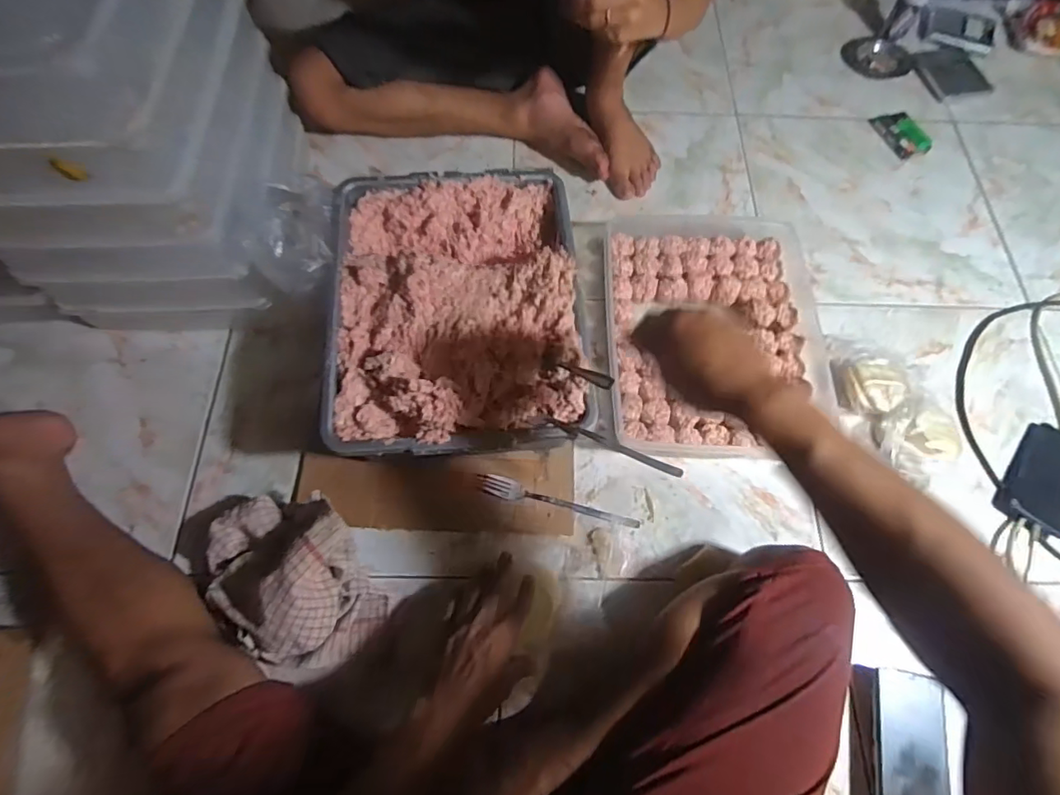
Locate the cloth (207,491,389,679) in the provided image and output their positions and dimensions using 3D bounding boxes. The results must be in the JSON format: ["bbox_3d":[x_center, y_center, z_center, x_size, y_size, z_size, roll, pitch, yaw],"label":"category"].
[{"bbox_3d":[-0.268,0.190,0.586,0.161,0.104,0.214,-36,73,-15],"label":"cloth"}]

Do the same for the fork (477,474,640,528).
[{"bbox_3d":[0.034,0.135,0.662,0.201,0.020,0.027,17,68,5],"label":"fork"}]

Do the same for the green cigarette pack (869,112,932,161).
[{"bbox_3d":[0.644,-0.459,0.920,0.064,0.017,0.095,-20,70,-10],"label":"green cigarette pack"}]

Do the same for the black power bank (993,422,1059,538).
[{"bbox_3d":[0.671,0.106,0.687,0.086,0.019,0.147,37,71,12],"label":"black power bank"}]

